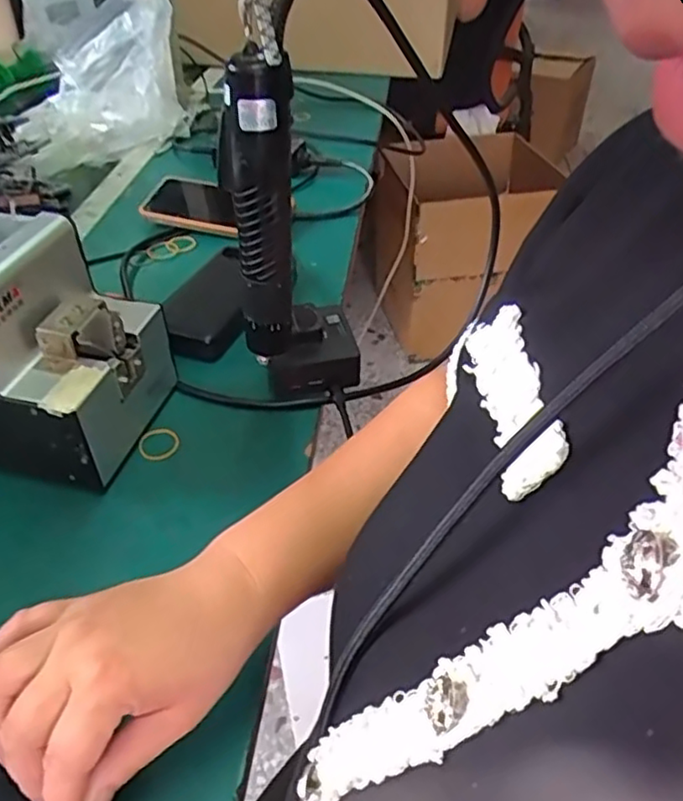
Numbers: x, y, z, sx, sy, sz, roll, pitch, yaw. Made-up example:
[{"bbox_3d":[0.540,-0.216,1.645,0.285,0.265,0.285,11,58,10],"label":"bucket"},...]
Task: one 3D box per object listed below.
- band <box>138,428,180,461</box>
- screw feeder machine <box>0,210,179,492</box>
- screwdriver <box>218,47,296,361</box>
[{"bbox_3d":[-0.137,0.032,0.502,0.031,0.004,0.030,0,42,0],"label":"band"},{"bbox_3d":[-0.250,-0.045,0.487,0.205,0.144,0.125,11,43,12],"label":"screw feeder machine"},{"bbox_3d":[-0.052,-0.120,0.438,0.047,0.187,0.038,-7,41,-6],"label":"screwdriver"}]

